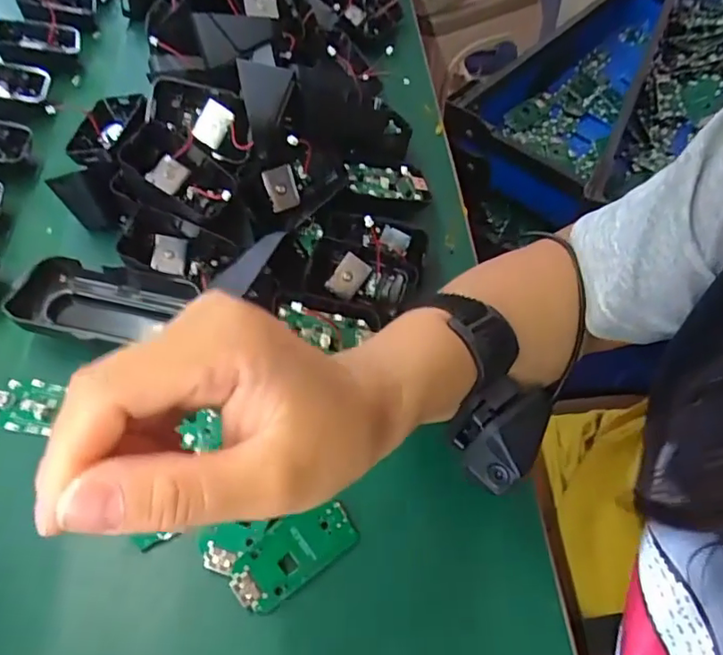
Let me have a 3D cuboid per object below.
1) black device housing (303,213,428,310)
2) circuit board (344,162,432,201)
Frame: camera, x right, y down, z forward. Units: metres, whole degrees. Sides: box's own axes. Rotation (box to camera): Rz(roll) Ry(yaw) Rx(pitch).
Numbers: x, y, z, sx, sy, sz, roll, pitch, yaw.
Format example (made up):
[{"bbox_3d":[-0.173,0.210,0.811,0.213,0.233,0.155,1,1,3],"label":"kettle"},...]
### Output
[{"bbox_3d":[0.005,-0.043,0.367,0.071,0.033,0.061,10,95,6],"label":"black device housing"},{"bbox_3d":[0.021,-0.108,0.406,0.066,0.009,0.032,1,54,-23],"label":"circuit board"}]

